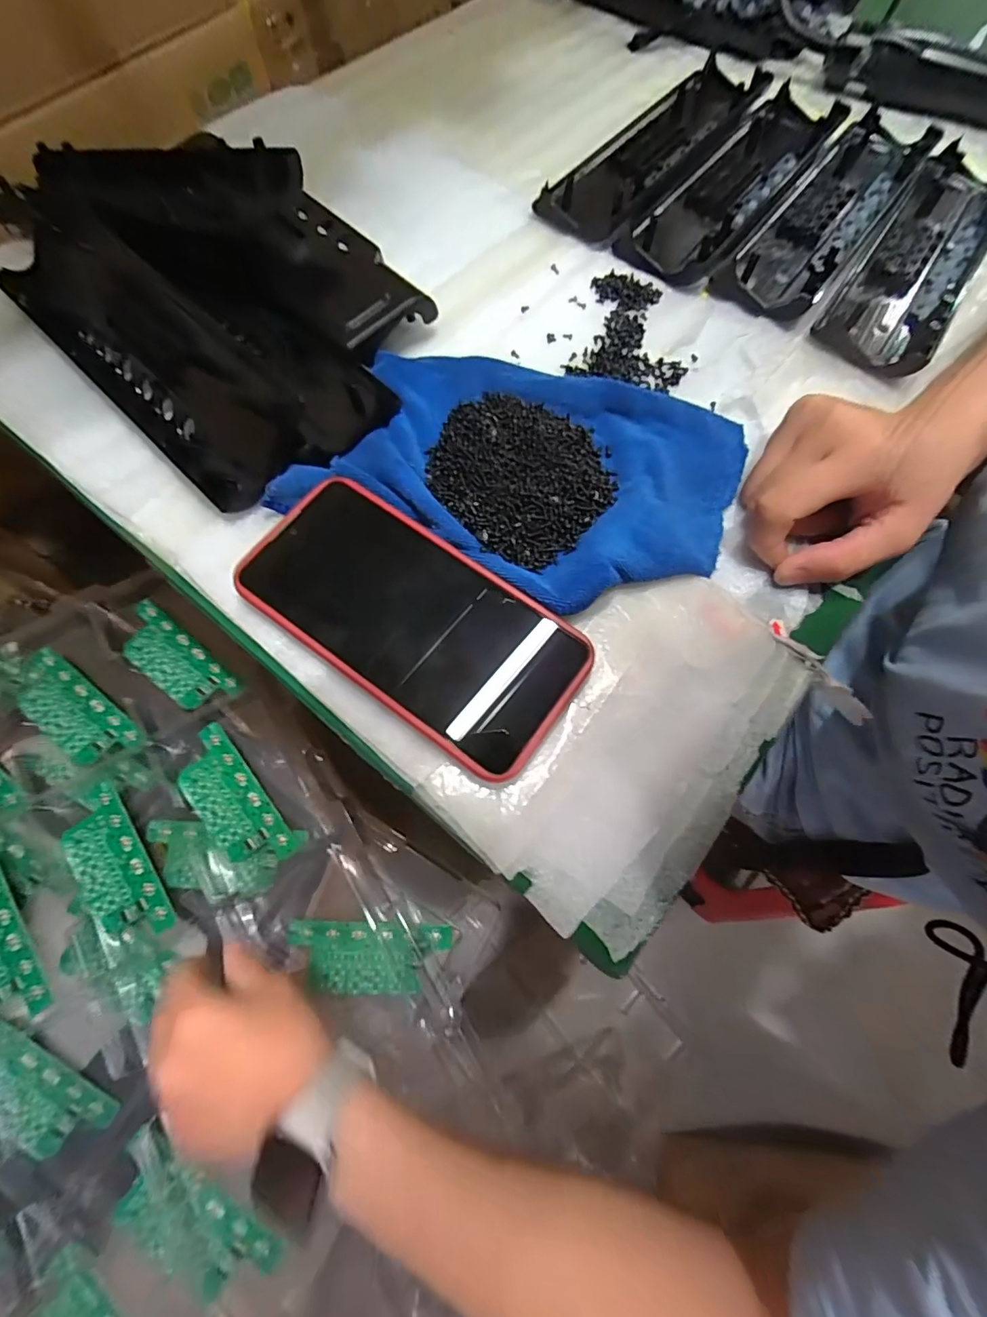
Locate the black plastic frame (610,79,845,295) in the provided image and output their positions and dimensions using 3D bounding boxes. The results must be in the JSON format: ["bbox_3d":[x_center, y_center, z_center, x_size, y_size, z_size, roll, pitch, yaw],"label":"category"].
[{"bbox_3d":[0.179,-0.354,0.368,0.068,0.019,0.242,35,72,11],"label":"black plastic frame"}]

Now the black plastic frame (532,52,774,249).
[{"bbox_3d":[0.125,-0.394,0.385,0.071,0.024,0.239,35,72,11],"label":"black plastic frame"}]

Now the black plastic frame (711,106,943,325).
[{"bbox_3d":[0.241,-0.324,0.358,0.067,0.022,0.237,35,72,11],"label":"black plastic frame"}]

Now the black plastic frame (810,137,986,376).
[{"bbox_3d":[0.293,-0.274,0.338,0.069,0.020,0.231,33,72,11],"label":"black plastic frame"}]

